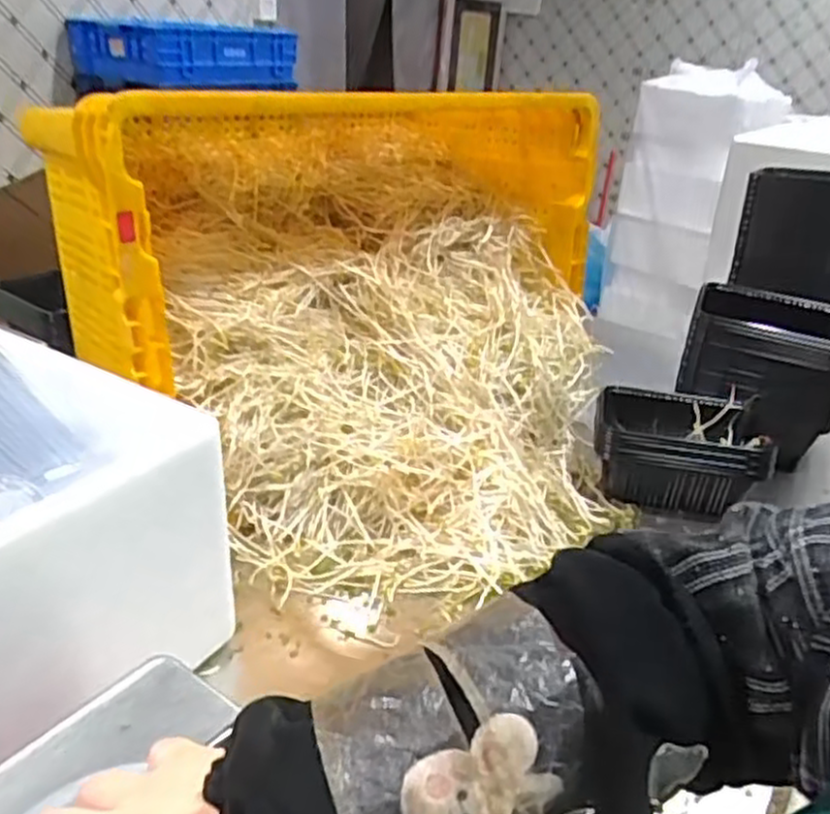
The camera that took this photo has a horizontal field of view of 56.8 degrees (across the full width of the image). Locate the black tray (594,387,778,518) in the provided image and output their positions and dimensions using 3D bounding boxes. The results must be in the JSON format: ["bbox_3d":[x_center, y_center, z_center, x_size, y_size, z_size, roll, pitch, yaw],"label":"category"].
[{"bbox_3d":[0.284,0.051,0.847,0.164,0.095,0.130,7,27,6],"label":"black tray"}]

